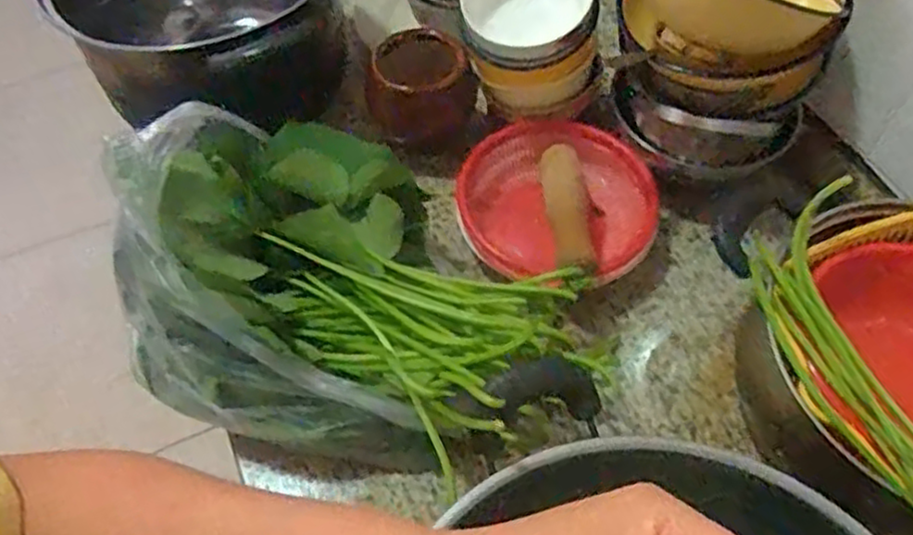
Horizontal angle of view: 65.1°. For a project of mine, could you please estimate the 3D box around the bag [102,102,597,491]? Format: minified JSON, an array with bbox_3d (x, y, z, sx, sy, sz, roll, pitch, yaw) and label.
[{"bbox_3d":[-0.078,0.022,0.518,0.324,0.144,0.239,28,62,18],"label":"bag"}]

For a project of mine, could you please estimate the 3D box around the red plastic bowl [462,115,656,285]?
[{"bbox_3d":[0.092,-0.052,0.654,0.180,0.072,0.166,-1,57,1],"label":"red plastic bowl"}]

